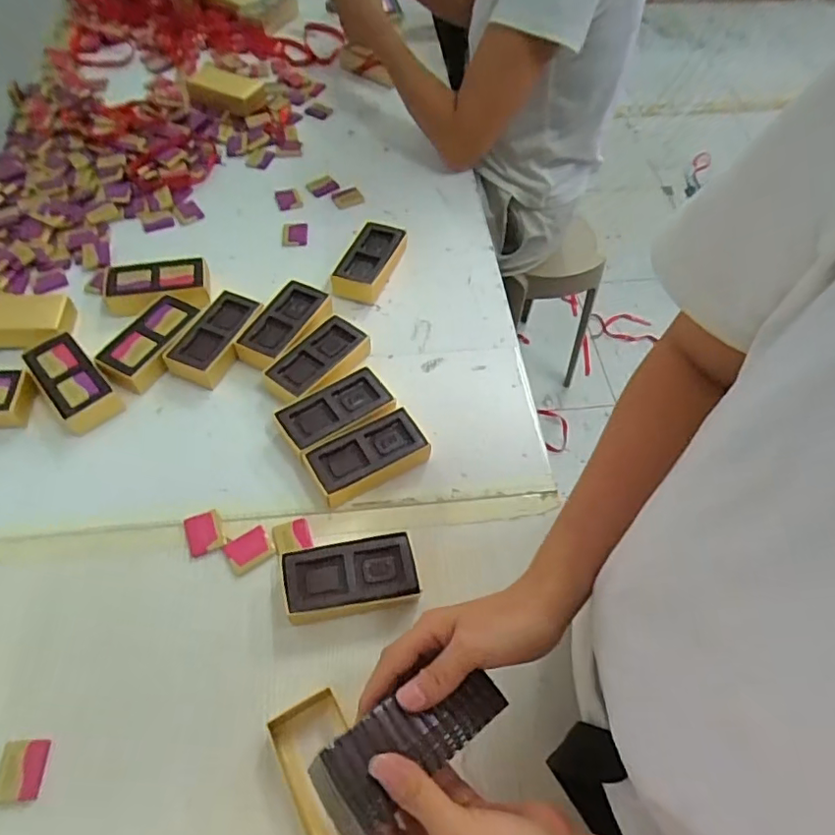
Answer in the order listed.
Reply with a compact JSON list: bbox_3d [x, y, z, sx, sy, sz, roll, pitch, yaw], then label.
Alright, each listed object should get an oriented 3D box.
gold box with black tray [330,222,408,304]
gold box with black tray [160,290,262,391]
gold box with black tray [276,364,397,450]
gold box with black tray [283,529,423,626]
[{"bbox_3d":[-0.060,-0.193,0.716,0.061,0.033,0.115,21,59,10],"label":"gold box with black tray"},{"bbox_3d":[-0.224,-0.090,0.647,0.055,0.037,0.114,20,59,10],"label":"gold box with black tray"},{"bbox_3d":[-0.085,-0.004,0.599,0.109,0.034,0.062,-26,62,-18],"label":"gold box with black tray"},{"bbox_3d":[-0.060,0.142,0.509,0.114,0.032,0.058,-10,58,-9],"label":"gold box with black tray"}]

